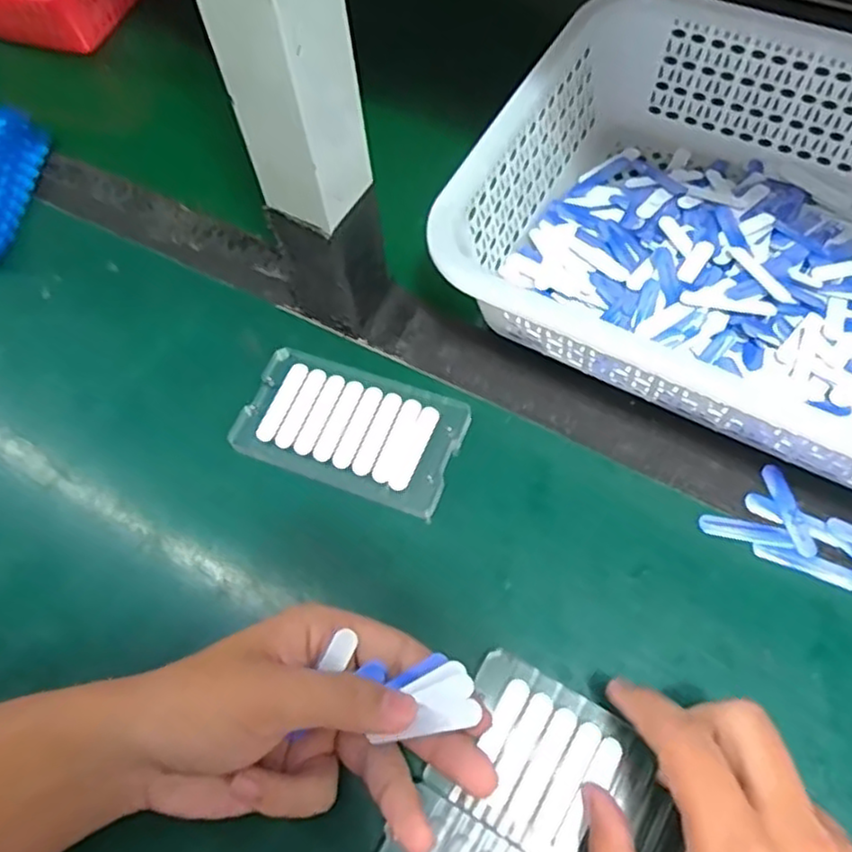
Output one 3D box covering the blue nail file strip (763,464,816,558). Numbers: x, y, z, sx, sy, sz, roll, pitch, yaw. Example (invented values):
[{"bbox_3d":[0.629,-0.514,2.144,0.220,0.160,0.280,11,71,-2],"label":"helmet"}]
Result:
[{"bbox_3d":[0.185,0.042,0.355,0.009,0.004,0.051,-10,63,-2],"label":"blue nail file strip"}]

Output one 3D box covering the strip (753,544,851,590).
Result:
[{"bbox_3d":[0.189,0.068,0.343,0.050,0.004,0.011,21,66,13],"label":"strip"}]

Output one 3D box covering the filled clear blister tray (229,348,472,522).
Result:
[{"bbox_3d":[-0.043,0.001,0.390,0.122,0.010,0.070,18,65,12],"label":"filled clear blister tray"}]

